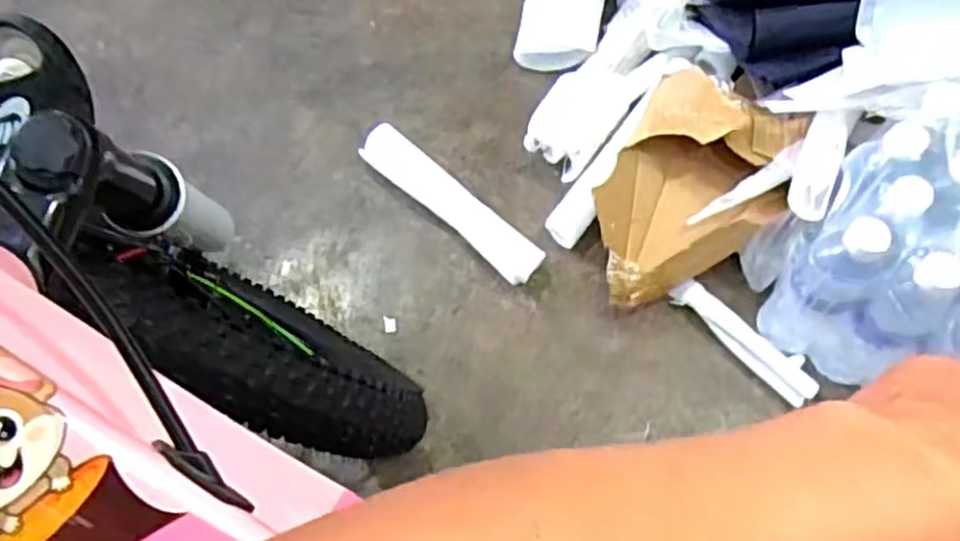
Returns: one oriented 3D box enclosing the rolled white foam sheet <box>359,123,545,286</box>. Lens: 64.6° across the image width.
[{"bbox_3d":[-0.034,-0.076,0.887,0.256,0.034,0.054,41,69,18],"label":"rolled white foam sheet"}]

